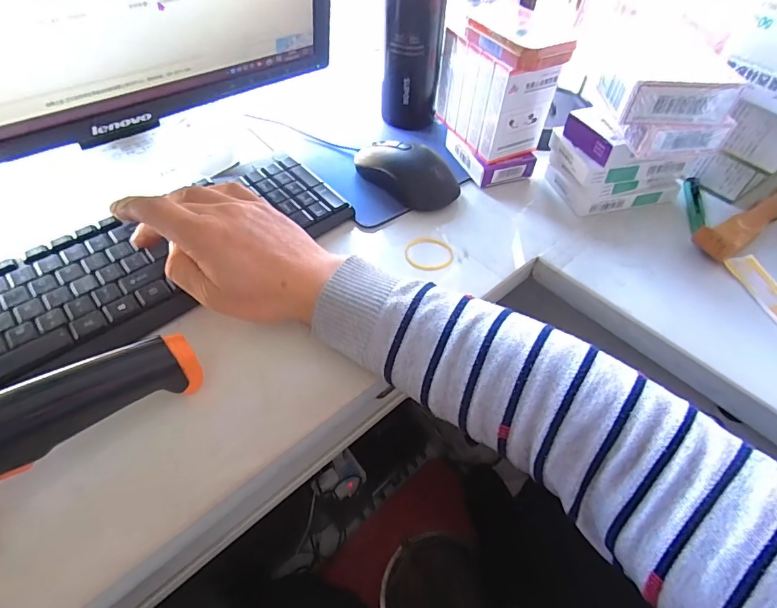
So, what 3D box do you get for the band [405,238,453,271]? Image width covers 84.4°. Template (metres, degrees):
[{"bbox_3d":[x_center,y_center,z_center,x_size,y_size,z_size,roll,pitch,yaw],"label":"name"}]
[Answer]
[{"bbox_3d":[0.035,-0.043,0.371,0.041,0.006,0.033,14,53,7],"label":"band"}]

